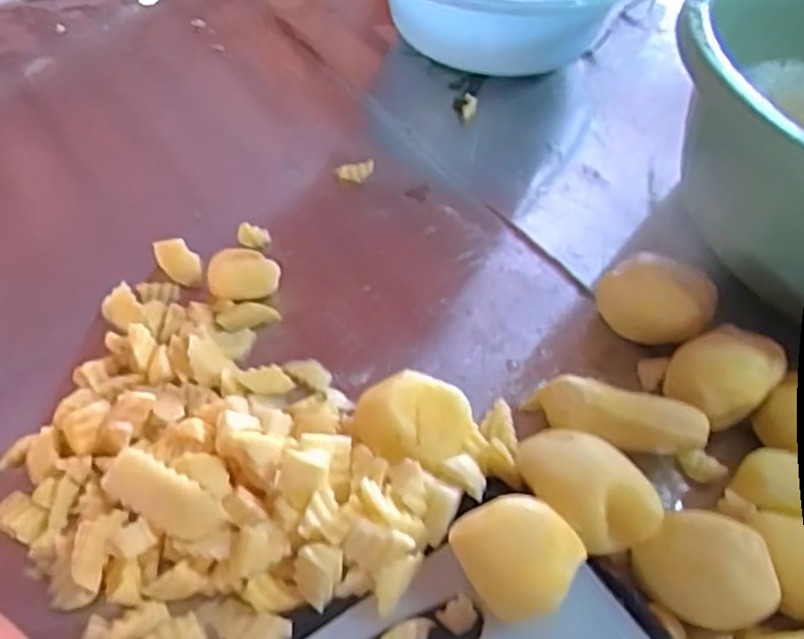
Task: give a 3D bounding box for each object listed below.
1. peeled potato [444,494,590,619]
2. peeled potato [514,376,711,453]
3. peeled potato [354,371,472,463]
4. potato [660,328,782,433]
[{"bbox_3d":[0.055,0.120,0.352,0.048,0.046,0.057,-32,60,-27],"label":"peeled potato"},{"bbox_3d":[0.130,0.060,0.430,0.100,0.039,0.033,15,51,7],"label":"peeled potato"},{"bbox_3d":[0.007,0.060,0.418,0.068,0.034,0.054,3,50,-3],"label":"peeled potato"},{"bbox_3d":[0.199,0.034,0.441,0.056,0.053,0.070,37,57,23],"label":"potato"}]

